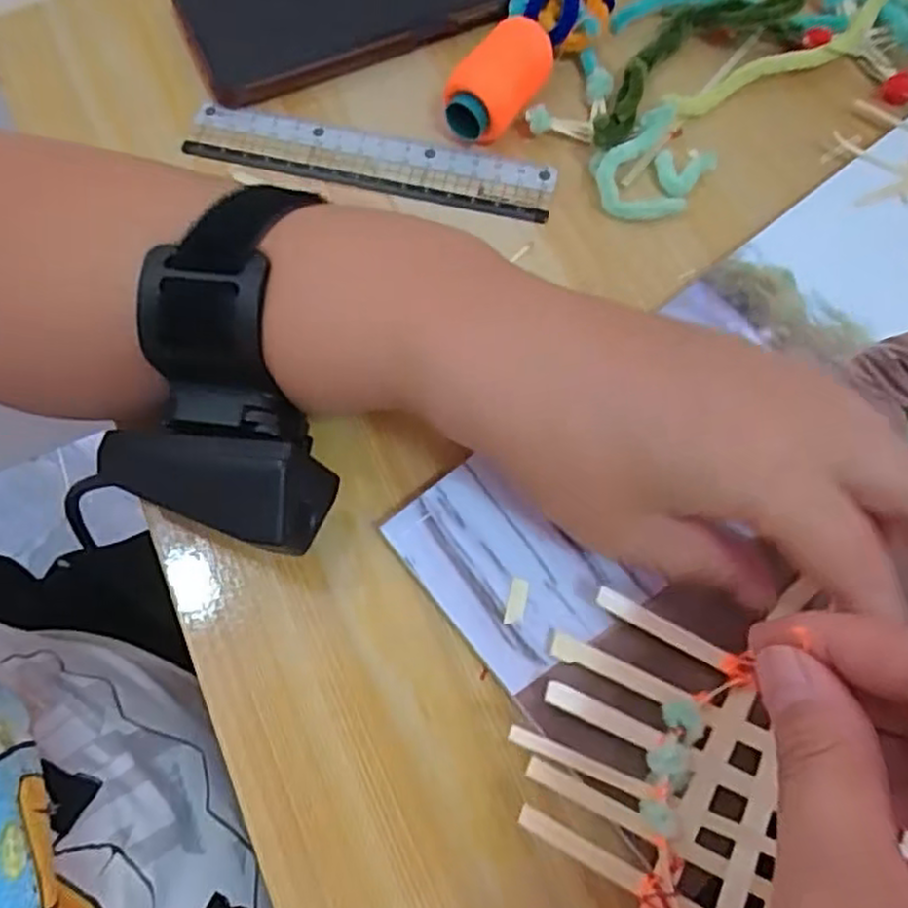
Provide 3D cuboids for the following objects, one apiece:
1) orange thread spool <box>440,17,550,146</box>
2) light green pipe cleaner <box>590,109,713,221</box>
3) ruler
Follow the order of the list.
[{"bbox_3d":[0.020,-0.155,0.301,0.028,0.027,0.053,28,72,11],"label":"orange thread spool"},{"bbox_3d":[0.081,-0.117,0.293,0.049,0.014,0.037,-40,74,-13],"label":"light green pipe cleaner"},{"bbox_3d":[-0.037,-0.126,0.306,0.159,0.004,0.027,14,80,7],"label":"ruler"}]

